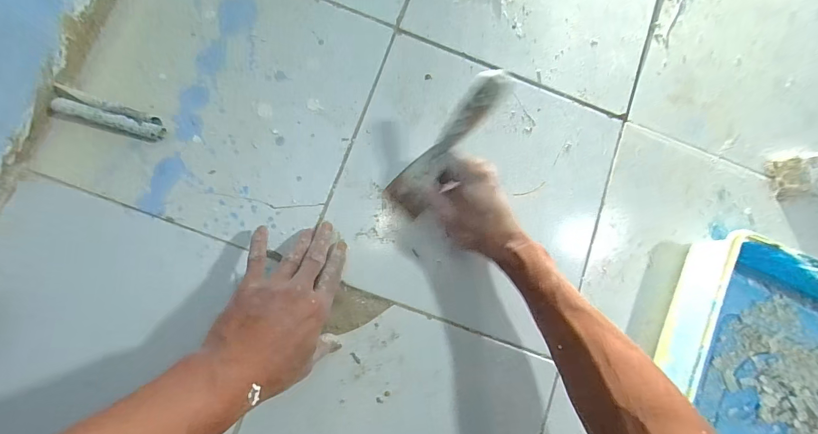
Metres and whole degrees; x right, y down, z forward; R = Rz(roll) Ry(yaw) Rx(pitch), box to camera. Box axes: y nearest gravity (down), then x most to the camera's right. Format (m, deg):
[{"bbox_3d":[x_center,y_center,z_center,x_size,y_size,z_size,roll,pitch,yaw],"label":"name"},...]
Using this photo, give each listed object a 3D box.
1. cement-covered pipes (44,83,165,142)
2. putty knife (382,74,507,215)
[{"bbox_3d":[-0.308,-0.103,0.381,0.111,0.020,0.031,17,81,-4],"label":"cement-covered pipes"},{"bbox_3d":[0.035,-0.068,0.368,0.043,0.014,0.169,39,125,0],"label":"putty knife"}]

